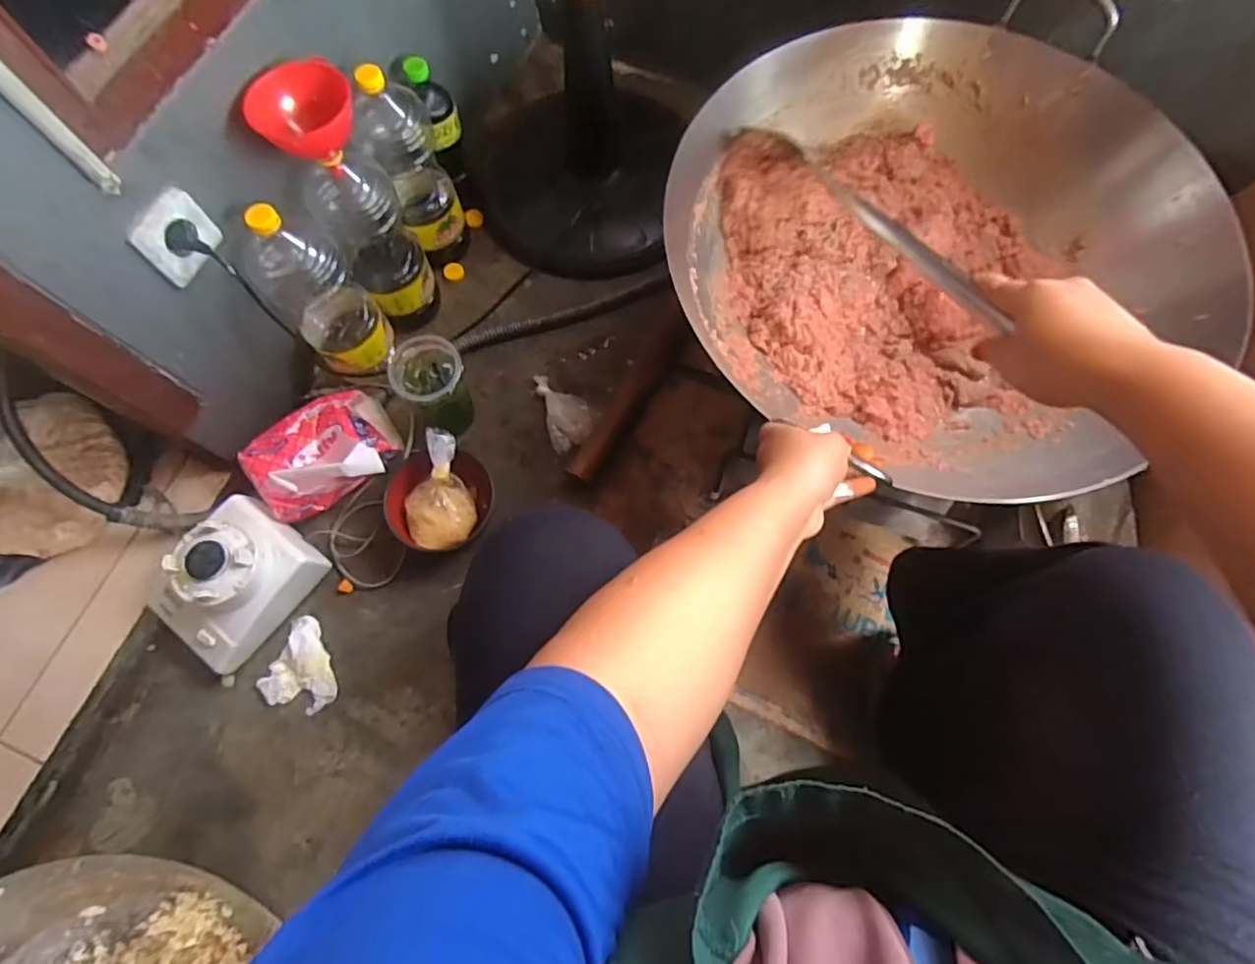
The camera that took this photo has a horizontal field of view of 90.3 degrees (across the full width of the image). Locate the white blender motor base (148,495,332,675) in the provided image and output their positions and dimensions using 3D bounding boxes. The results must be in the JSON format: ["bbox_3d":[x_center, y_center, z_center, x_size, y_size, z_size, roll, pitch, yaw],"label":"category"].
[{"bbox_3d":[-0.502,0.126,0.787,0.131,0.124,0.182,33,75,11],"label":"white blender motor base"}]

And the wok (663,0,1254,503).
[{"bbox_3d":[0.351,-0.270,0.720,0.578,0.142,0.505,22,73,8],"label":"wok"}]

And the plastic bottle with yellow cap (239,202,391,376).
[{"bbox_3d":[-0.400,-0.243,0.800,0.101,0.267,0.099,0,71,0],"label":"plastic bottle with yellow cap"}]

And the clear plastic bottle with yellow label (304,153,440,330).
[{"bbox_3d":[-0.338,-0.314,0.863,0.101,0.271,0.083,-30,74,-9],"label":"clear plastic bottle with yellow label"}]

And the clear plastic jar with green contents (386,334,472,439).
[{"bbox_3d":[-0.256,-0.123,0.858,0.085,0.157,0.087,0,71,0],"label":"clear plastic jar with green contents"}]

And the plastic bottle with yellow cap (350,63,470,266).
[{"bbox_3d":[-0.307,-0.423,0.877,0.102,0.292,0.098,-8,71,-2],"label":"plastic bottle with yellow cap"}]

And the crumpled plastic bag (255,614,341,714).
[{"bbox_3d":[-0.417,0.242,0.811,0.091,0.026,0.108,25,73,9],"label":"crumpled plastic bag"}]

